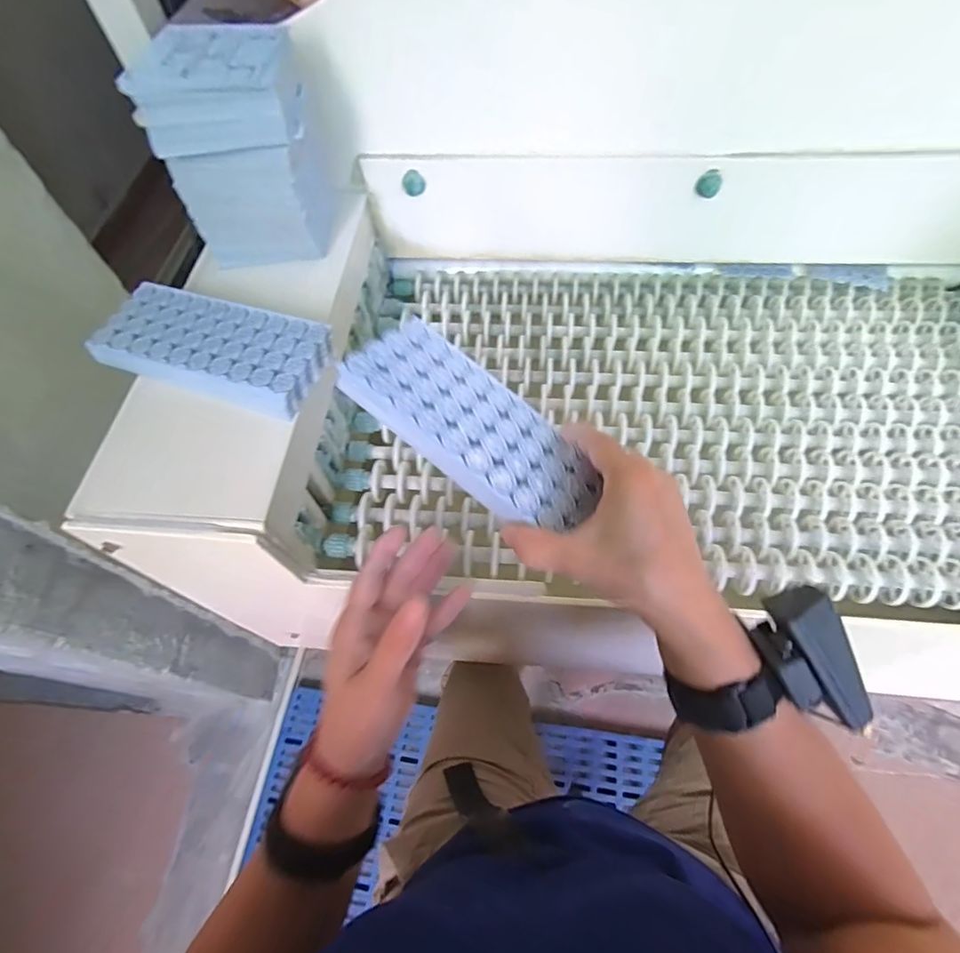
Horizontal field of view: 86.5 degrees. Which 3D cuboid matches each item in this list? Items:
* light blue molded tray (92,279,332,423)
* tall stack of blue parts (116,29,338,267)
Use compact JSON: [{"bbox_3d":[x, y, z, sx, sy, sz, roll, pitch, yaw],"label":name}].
[{"bbox_3d":[-0.223,-0.107,0.426,0.187,0.019,0.093,16,63,12],"label":"light blue molded tray"},{"bbox_3d":[-0.199,-0.273,0.440,0.115,0.152,0.094,-3,60,1],"label":"tall stack of blue parts"}]

